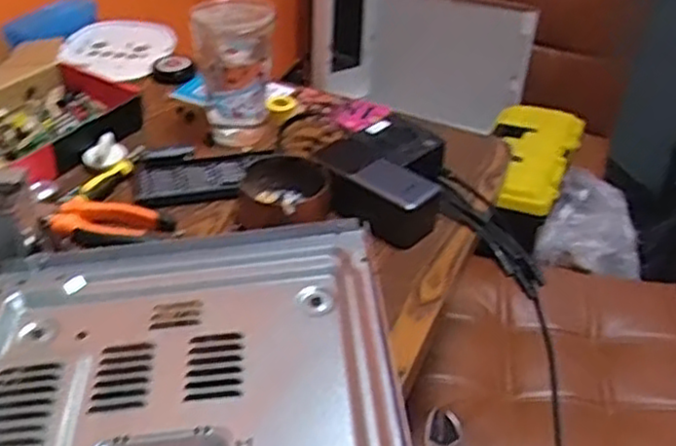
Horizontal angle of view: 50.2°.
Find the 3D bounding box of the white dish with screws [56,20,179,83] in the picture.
[{"bbox_3d":[-0.308,-0.253,1.028,0.179,0.018,0.157,21,41,23],"label":"white dish with screws"}]

